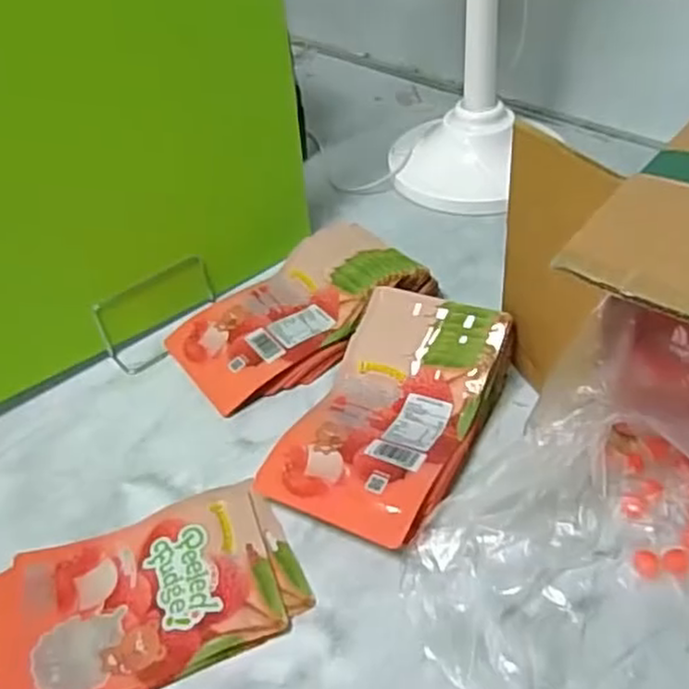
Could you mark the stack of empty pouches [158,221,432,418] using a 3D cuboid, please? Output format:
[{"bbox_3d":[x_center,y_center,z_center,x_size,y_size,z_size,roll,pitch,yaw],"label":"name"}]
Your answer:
[{"bbox_3d":[-0.059,-0.048,0.859,0.288,0.061,0.176,-29,48,-21],"label":"stack of empty pouches"}]

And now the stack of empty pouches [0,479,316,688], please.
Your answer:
[{"bbox_3d":[-0.171,0.218,0.629,0.257,0.020,0.160,-21,45,-13],"label":"stack of empty pouches"}]

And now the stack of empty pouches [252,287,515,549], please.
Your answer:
[{"bbox_3d":[0.045,0.064,0.717,0.168,0.071,0.265,16,49,23],"label":"stack of empty pouches"}]

